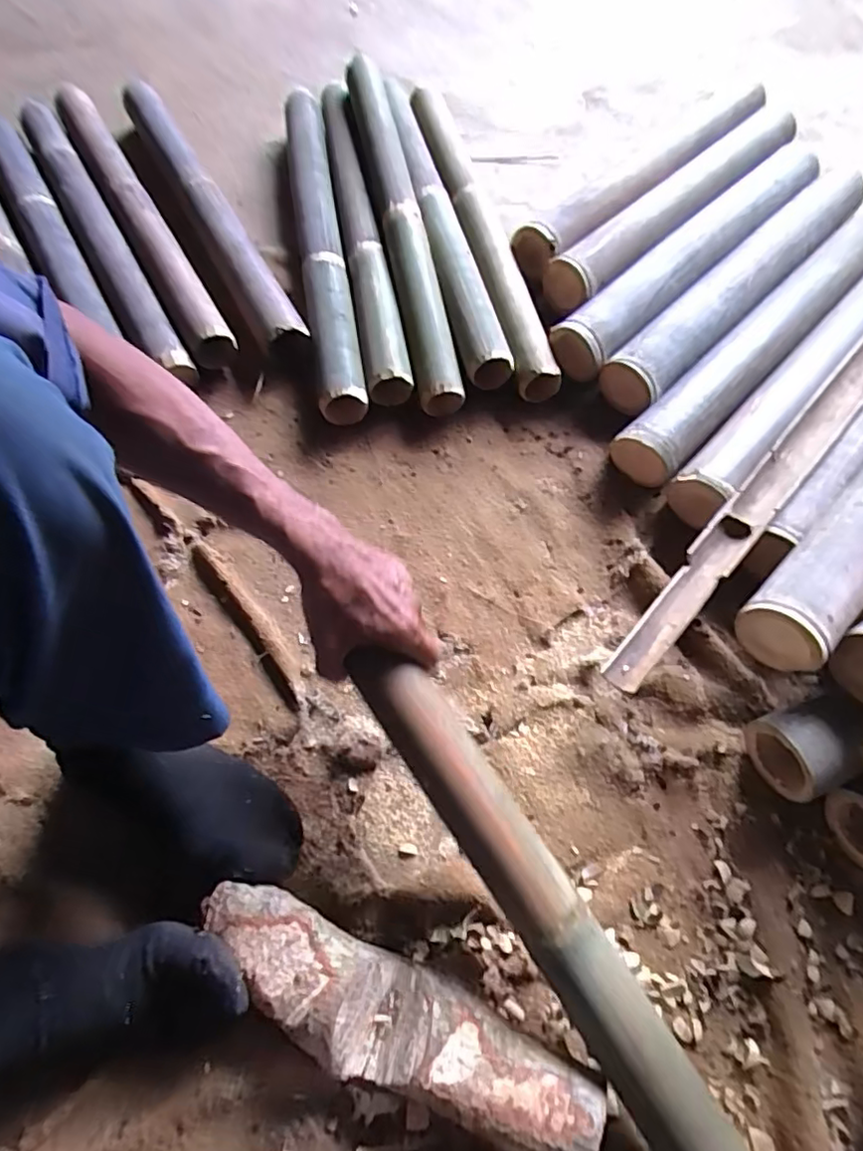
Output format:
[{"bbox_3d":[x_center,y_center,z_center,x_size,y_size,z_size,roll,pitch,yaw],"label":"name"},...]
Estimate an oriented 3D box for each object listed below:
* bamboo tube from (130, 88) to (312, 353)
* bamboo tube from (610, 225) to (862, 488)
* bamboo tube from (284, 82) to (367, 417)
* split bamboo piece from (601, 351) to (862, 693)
[{"bbox_3d":[-0.336,-0.548,0.886,0.063,0.059,0.624,-27,67,-12],"label":"bamboo tube"},{"bbox_3d":[0.439,-0.305,0.792,0.566,0.071,0.080,-42,71,-18],"label":"bamboo tube"},{"bbox_3d":[-0.165,-0.498,0.876,0.064,0.067,0.654,-9,65,-4],"label":"bamboo tube"},{"bbox_3d":[0.401,-0.134,0.673,0.064,0.048,0.683,40,71,17],"label":"split bamboo piece"}]

